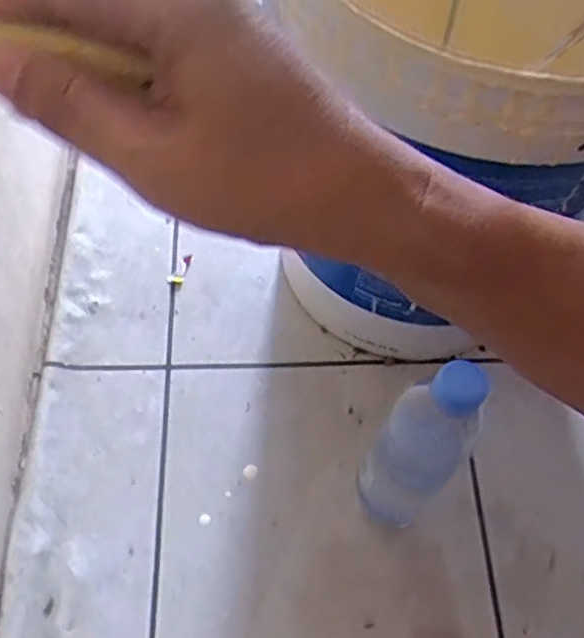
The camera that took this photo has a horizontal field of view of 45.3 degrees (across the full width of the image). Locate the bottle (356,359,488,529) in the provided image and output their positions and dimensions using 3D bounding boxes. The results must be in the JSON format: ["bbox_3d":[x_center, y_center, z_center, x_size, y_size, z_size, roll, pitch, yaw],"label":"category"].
[{"bbox_3d":[0.089,0.091,0.504,0.051,0.208,0.061,-38,68,-22],"label":"bottle"}]

